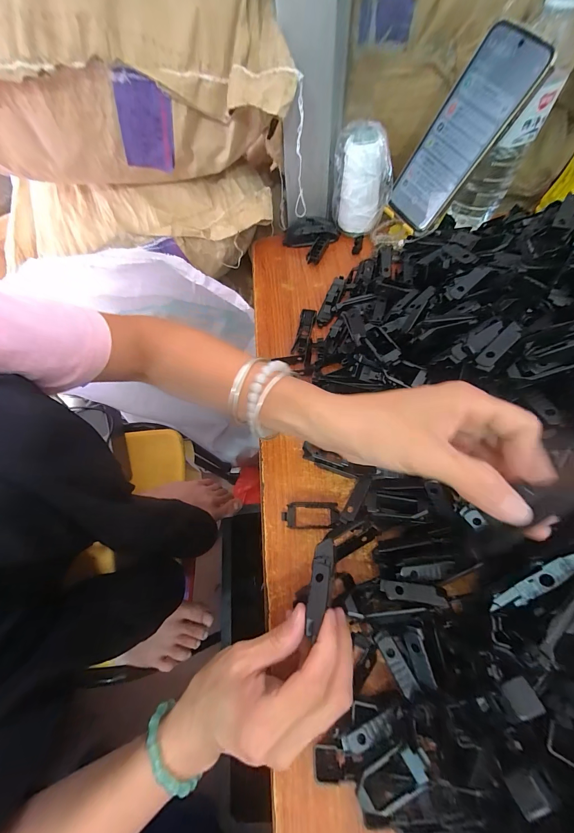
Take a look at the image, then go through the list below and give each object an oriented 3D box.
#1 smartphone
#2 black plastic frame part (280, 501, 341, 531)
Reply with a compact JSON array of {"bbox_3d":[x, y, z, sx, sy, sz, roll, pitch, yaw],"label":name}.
[{"bbox_3d":[0.188,-0.302,0.338,0.010,0.166,0.075,-17,67,-37],"label":"smartphone"},{"bbox_3d":[0.021,0.090,0.275,0.052,0.005,0.024,0,64,4],"label":"black plastic frame part"}]

